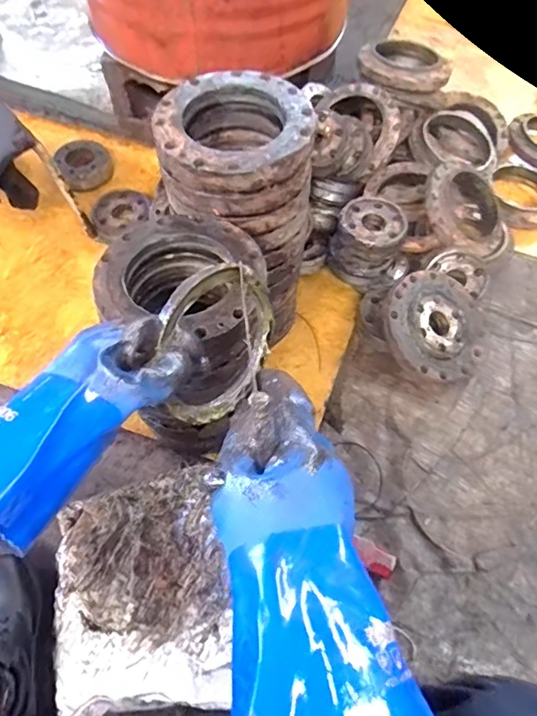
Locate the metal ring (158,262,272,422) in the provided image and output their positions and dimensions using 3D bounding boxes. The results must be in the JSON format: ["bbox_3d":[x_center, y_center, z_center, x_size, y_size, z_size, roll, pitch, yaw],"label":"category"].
[{"bbox_3d":[-0.044,-0.014,0.502,0.019,0.159,0.140,23,34,34],"label":"metal ring"}]

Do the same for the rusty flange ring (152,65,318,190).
[{"bbox_3d":[-0.043,-0.294,0.653,0.196,0.032,0.186,1,59,-1],"label":"rusty flange ring"}]

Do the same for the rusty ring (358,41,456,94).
[{"bbox_3d":[0.287,-0.617,1.088,0.185,0.035,0.145,-16,61,-11],"label":"rusty ring"}]

